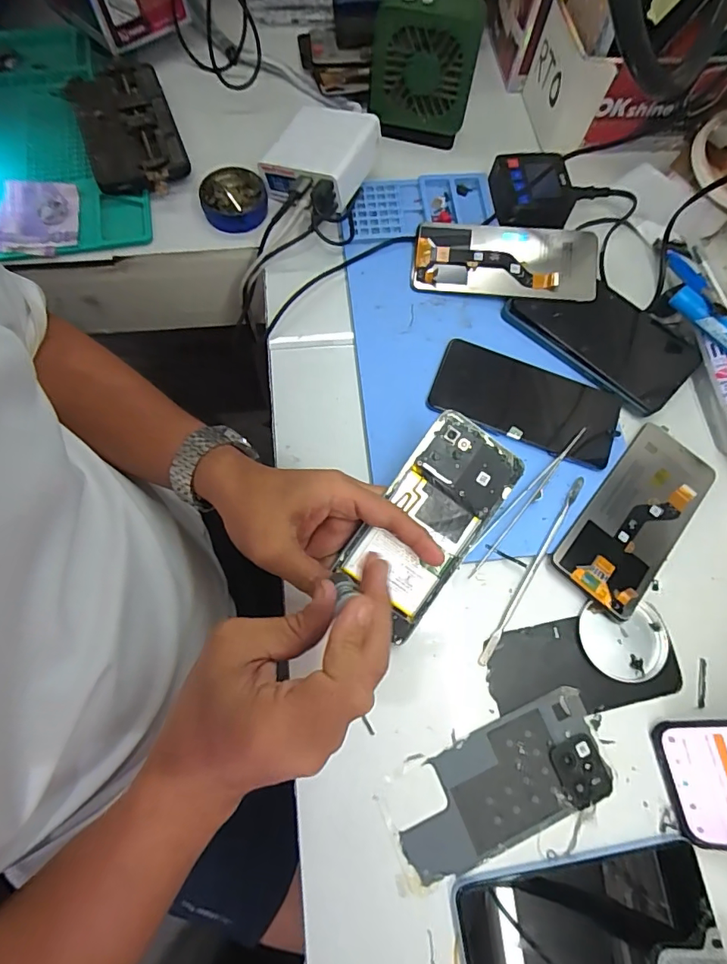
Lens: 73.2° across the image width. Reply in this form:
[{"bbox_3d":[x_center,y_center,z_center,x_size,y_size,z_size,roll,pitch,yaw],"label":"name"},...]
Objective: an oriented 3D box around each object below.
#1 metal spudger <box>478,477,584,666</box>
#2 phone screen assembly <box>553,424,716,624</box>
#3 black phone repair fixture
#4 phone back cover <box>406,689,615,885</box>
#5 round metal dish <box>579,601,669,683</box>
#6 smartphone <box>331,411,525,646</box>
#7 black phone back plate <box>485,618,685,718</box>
[{"bbox_3d":[0.132,0.067,0.380,0.008,0.006,0.164,32,75,7],"label":"metal spudger"},{"bbox_3d":[0.223,0.024,0.399,0.068,0.007,0.164,40,70,8],"label":"phone screen assembly"},{"bbox_3d":[-0.237,-0.357,0.491,0.092,0.021,0.171,-22,75,-10],"label":"black phone repair fixture"},{"bbox_3d":[0.097,0.212,0.340,0.153,0.004,0.069,-23,76,-8],"label":"phone back cover"},{"bbox_3d":[0.199,0.120,0.369,0.065,0.007,0.055,4,73,-1],"label":"round metal dish"},{"bbox_3d":[0.047,0.029,0.350,0.074,0.004,0.150,36,88,-5],"label":"smartphone"},{"bbox_3d":[0.166,0.138,0.370,0.144,0.007,0.065,-9,74,-4],"label":"black phone back plate"}]

